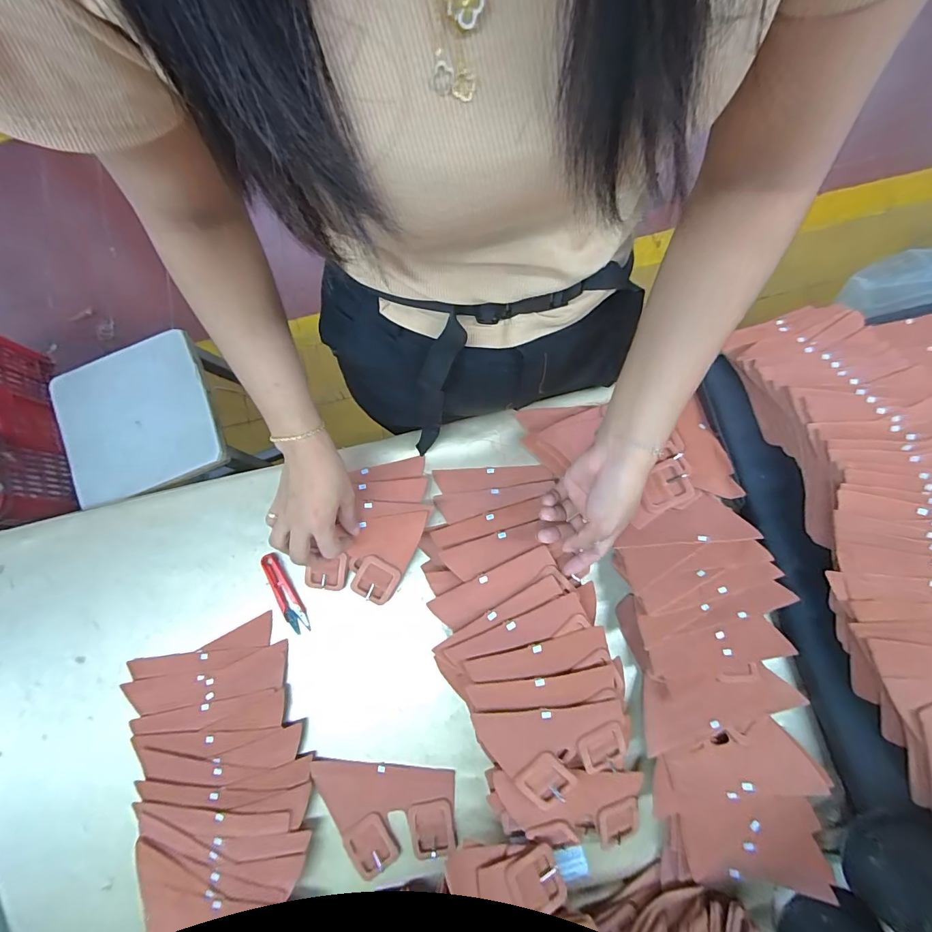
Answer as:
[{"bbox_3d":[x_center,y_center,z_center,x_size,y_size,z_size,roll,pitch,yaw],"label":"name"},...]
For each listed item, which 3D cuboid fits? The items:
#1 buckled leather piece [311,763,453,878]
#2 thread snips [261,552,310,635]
[{"bbox_3d":[-0.091,0.377,0.457,0.152,0.006,0.097,3,76,2],"label":"buckled leather piece"},{"bbox_3d":[-0.216,0.151,0.510,0.024,0.010,0.100,-29,77,-6],"label":"thread snips"}]

